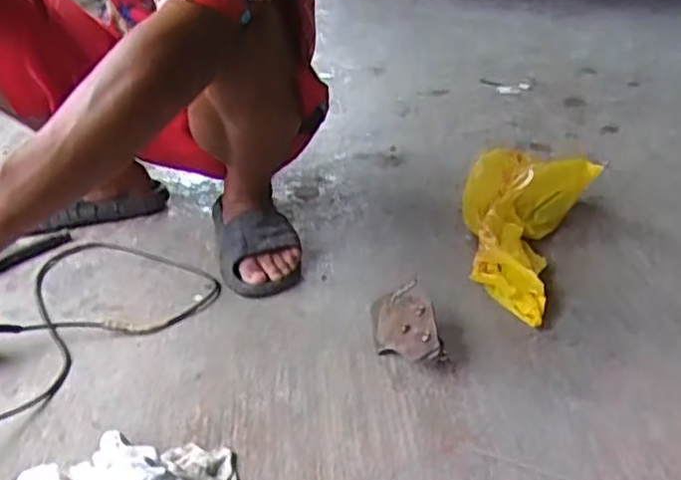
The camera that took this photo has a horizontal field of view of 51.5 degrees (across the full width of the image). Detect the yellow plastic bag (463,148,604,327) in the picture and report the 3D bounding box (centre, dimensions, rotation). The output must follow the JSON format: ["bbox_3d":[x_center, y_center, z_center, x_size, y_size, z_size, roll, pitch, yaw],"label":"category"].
[{"bbox_3d":[0.264,-0.030,1.097,0.188,0.105,0.329,16,35,22],"label":"yellow plastic bag"}]

